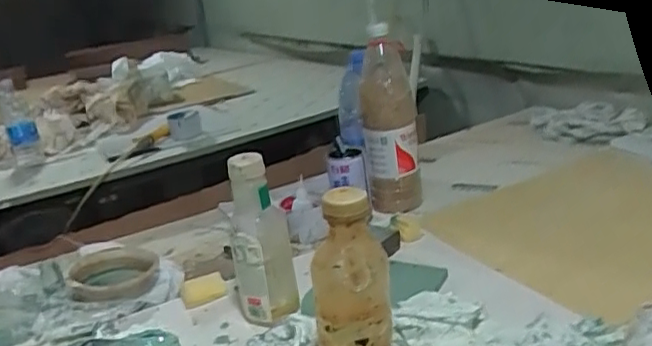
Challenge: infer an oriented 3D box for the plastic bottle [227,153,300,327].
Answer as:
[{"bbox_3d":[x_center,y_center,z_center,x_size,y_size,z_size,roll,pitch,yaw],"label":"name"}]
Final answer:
[{"bbox_3d":[-0.078,0.081,0.718,0.064,0.206,0.055,-11,20,-11],"label":"plastic bottle"}]

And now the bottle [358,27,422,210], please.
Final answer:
[{"bbox_3d":[0.103,-0.077,0.999,0.088,0.277,0.096,-4,19,8],"label":"bottle"}]

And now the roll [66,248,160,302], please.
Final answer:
[{"bbox_3d":[-0.292,0.143,0.876,0.124,0.026,0.126,-6,19,2],"label":"roll"}]

